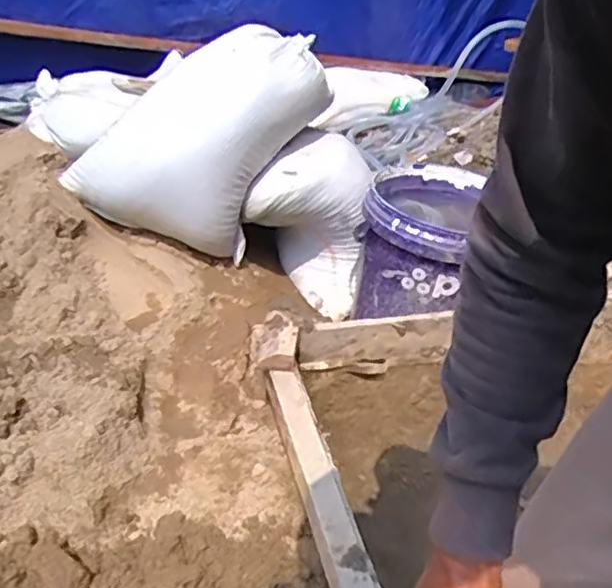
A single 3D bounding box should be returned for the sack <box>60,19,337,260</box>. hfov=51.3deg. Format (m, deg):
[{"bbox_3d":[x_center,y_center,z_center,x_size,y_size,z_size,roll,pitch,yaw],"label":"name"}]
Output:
[{"bbox_3d":[-0.195,-0.314,1.235,0.329,0.493,0.150,36,-4,0],"label":"sack"}]

